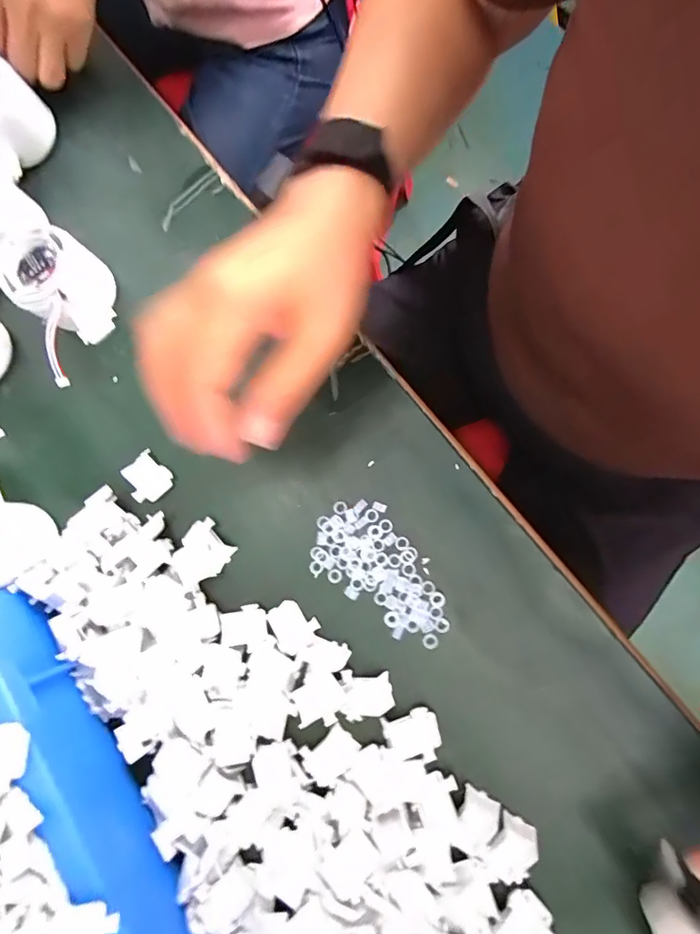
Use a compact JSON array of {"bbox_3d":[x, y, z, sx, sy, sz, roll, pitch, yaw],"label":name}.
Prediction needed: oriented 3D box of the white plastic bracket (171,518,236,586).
[{"bbox_3d":[-0.102,0.059,0.316,0.039,0.006,0.035,-43,80,0],"label":"white plastic bracket"}]

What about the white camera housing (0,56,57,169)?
[{"bbox_3d":[-0.272,-0.268,0.354,0.057,0.051,0.058,17,81,6],"label":"white camera housing"}]

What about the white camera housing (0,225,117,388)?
[{"bbox_3d":[-0.199,-0.120,0.329,0.064,0.050,0.083,-28,79,-2],"label":"white camera housing"}]

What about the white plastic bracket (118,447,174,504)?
[{"bbox_3d":[-0.144,0.007,0.328,0.029,0.006,0.033,-43,80,0],"label":"white plastic bracket"}]

